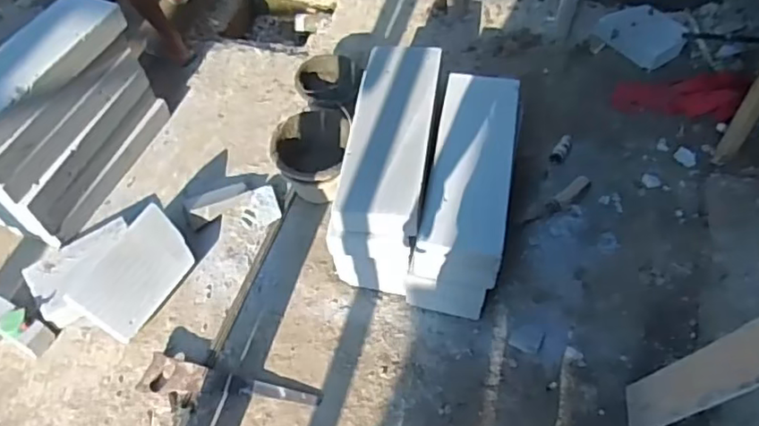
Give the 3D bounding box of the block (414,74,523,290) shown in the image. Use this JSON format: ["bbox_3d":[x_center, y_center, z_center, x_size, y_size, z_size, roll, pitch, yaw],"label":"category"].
[{"bbox_3d":[0.243,-0.110,1.585,0.203,0.144,0.595,8,54,10],"label":"block"}]

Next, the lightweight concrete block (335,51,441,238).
[{"bbox_3d":[0.031,-0.211,1.570,0.206,0.072,0.592,4,54,8],"label":"lightweight concrete block"}]

